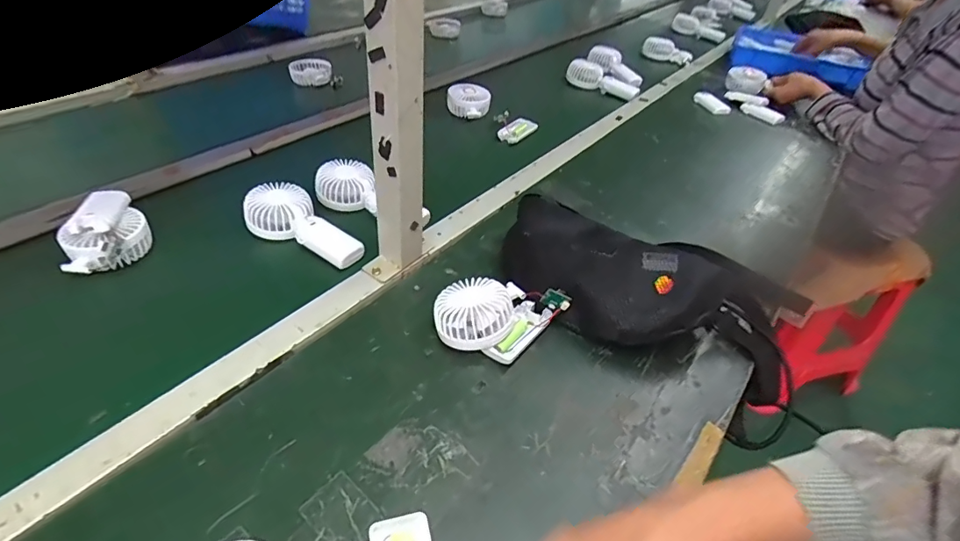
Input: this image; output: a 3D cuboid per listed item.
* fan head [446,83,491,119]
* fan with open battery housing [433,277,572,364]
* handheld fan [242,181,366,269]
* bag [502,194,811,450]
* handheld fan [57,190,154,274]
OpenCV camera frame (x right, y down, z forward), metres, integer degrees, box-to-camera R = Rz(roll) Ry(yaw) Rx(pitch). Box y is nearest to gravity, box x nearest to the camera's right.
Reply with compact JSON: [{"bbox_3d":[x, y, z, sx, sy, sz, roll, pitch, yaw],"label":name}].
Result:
[{"bbox_3d":[-0.023,-0.350,1.014,0.091,0.047,0.071,5,42,-2],"label":"fan head"},{"bbox_3d":[0.016,0.049,0.555,0.110,0.056,0.120,36,49,28],"label":"fan with open battery housing"},{"bbox_3d":[-0.233,-0.061,0.650,0.171,0.039,0.079,28,46,22],"label":"handheld fan"},{"bbox_3d":[0.202,0.028,0.599,0.376,0.109,0.183,30,47,24],"label":"bag"},{"bbox_3d":[-0.454,-0.047,0.593,0.086,0.058,0.096,-20,48,-27],"label":"handheld fan"}]

